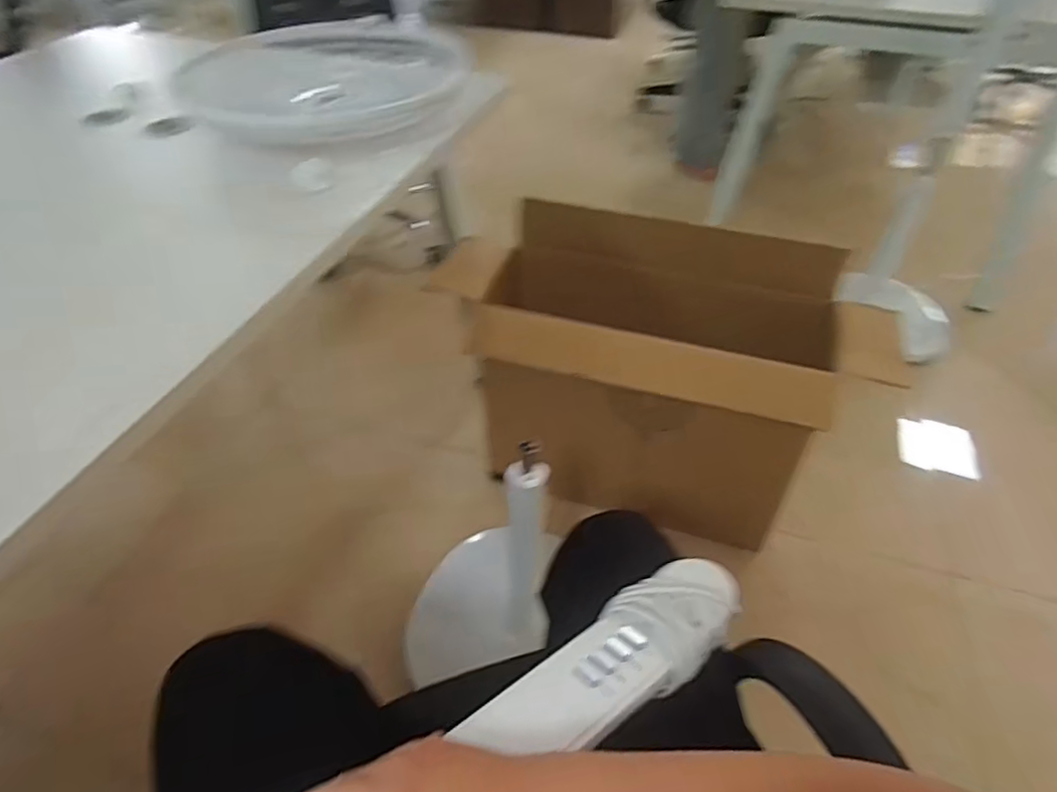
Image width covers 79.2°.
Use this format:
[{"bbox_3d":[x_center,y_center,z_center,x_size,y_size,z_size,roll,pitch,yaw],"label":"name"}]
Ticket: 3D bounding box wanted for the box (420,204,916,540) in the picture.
[{"bbox_3d":[0.289,-0.044,1.272,0.711,0.536,0.335,11,45,12],"label":"box"}]

